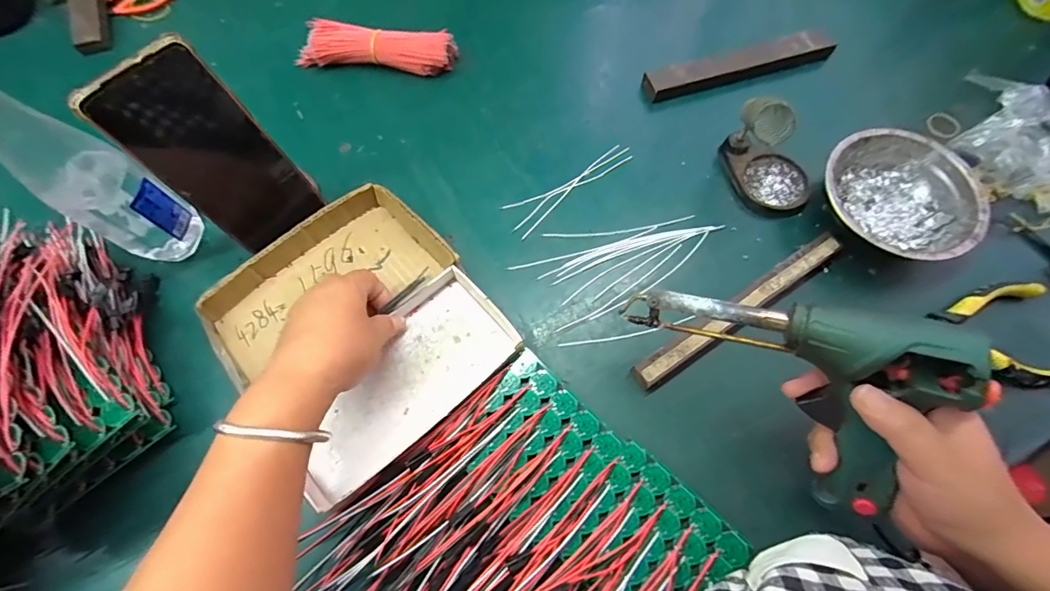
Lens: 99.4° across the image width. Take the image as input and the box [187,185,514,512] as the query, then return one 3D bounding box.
[{"bbox_3d":[-0.136,0.025,0.365,0.186,0.025,0.200,-38,73,-14],"label":"box"}]

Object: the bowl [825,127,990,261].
[{"bbox_3d":[0.325,-0.082,0.395,0.118,0.046,0.122,0,68,0],"label":"bowl"}]

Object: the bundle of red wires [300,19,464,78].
[{"bbox_3d":[-0.160,-0.265,0.483,0.165,0.037,0.037,7,68,3],"label":"bundle of red wires"}]

